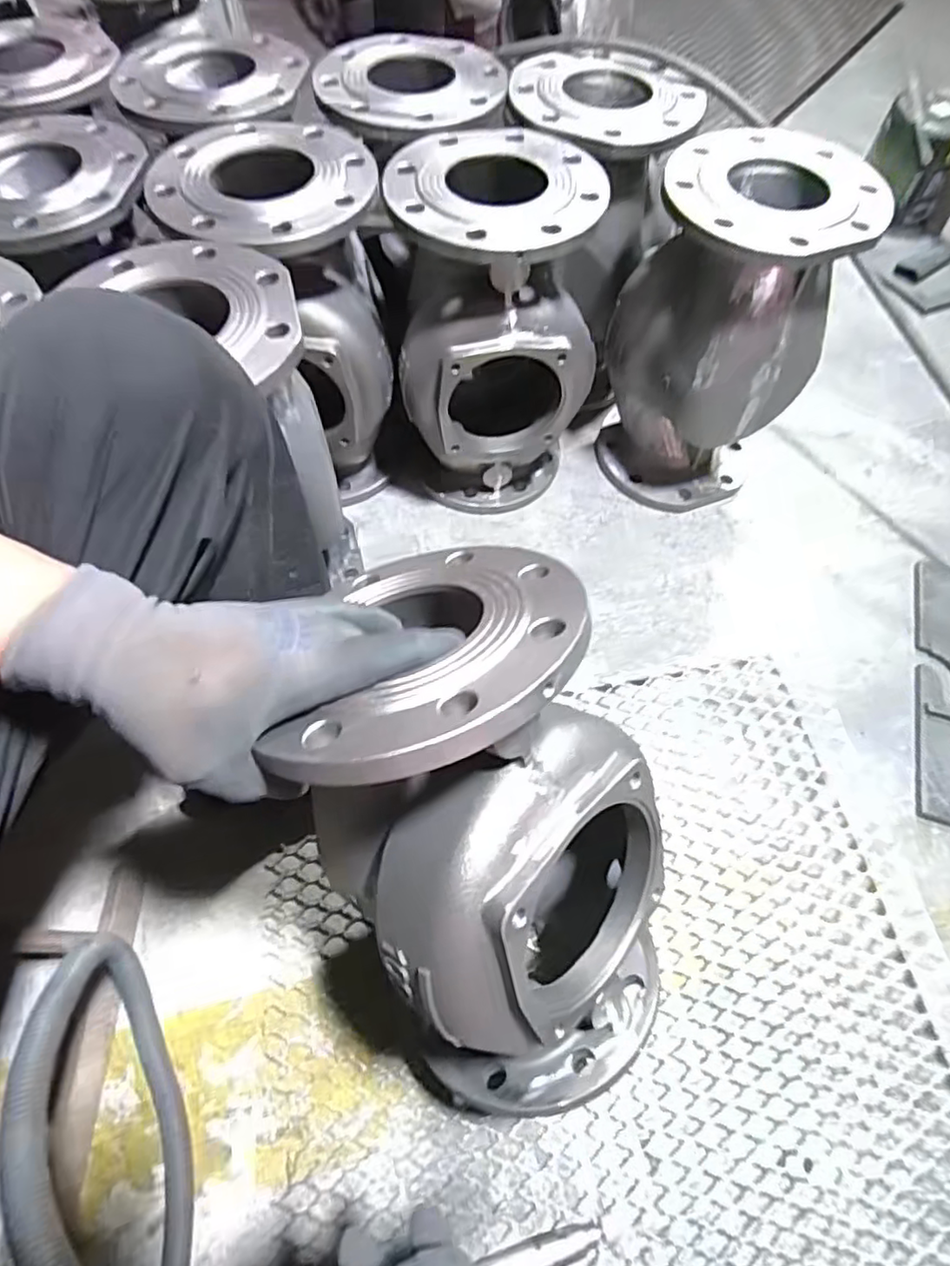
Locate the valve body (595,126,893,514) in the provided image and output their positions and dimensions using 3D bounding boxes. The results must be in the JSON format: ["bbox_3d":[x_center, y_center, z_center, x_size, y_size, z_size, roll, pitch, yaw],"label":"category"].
[{"bbox_3d":[0.285,-0.345,0.787,0.220,0.376,0.199,25,65,12],"label":"valve body"}]

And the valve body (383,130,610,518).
[{"bbox_3d":[0.020,-0.347,0.779,0.215,0.362,0.205,-3,63,-2],"label":"valve body"}]

